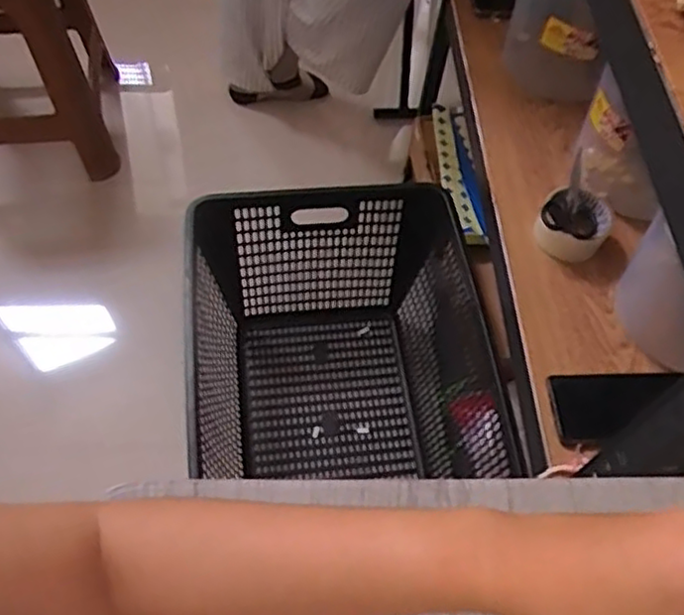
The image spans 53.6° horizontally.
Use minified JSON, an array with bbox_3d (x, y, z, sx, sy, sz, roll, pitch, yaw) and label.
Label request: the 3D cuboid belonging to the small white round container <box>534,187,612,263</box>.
[{"bbox_3d":[0.290,-0.105,0.849,0.081,0.057,0.083,2,59,-3],"label":"small white round container"}]

